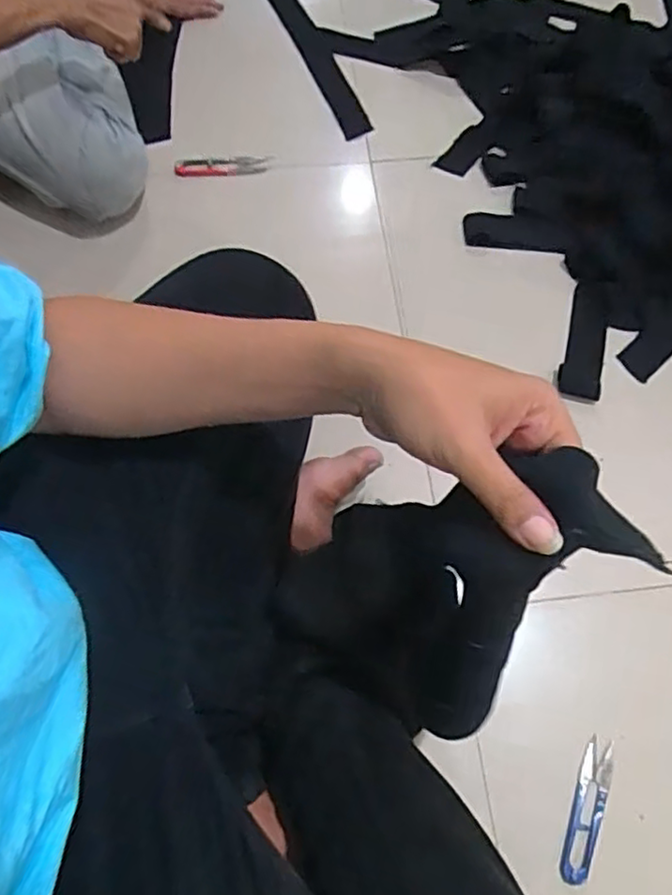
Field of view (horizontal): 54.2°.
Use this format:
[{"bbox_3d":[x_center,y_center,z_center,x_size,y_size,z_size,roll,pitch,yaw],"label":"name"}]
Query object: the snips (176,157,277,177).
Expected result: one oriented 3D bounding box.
[{"bbox_3d":[-0.146,-0.367,0.855,0.124,0.015,0.028,2,69,-1],"label":"snips"}]

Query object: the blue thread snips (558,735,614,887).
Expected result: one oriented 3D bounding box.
[{"bbox_3d":[0.228,0.326,0.590,0.028,0.014,0.121,22,68,10],"label":"blue thread snips"}]

